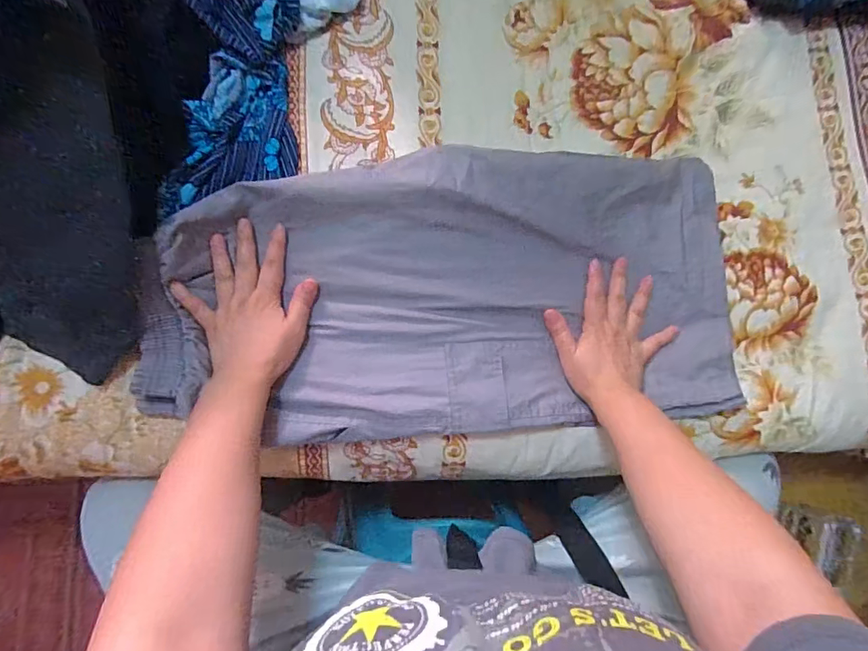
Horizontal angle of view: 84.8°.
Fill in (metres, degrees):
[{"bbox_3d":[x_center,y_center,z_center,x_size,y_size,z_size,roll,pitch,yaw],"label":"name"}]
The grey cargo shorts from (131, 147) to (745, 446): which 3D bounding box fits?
[{"bbox_3d":[0.027,-0.032,0.466,0.570,0.048,0.265,-3,83,-7],"label":"grey cargo shorts"}]

